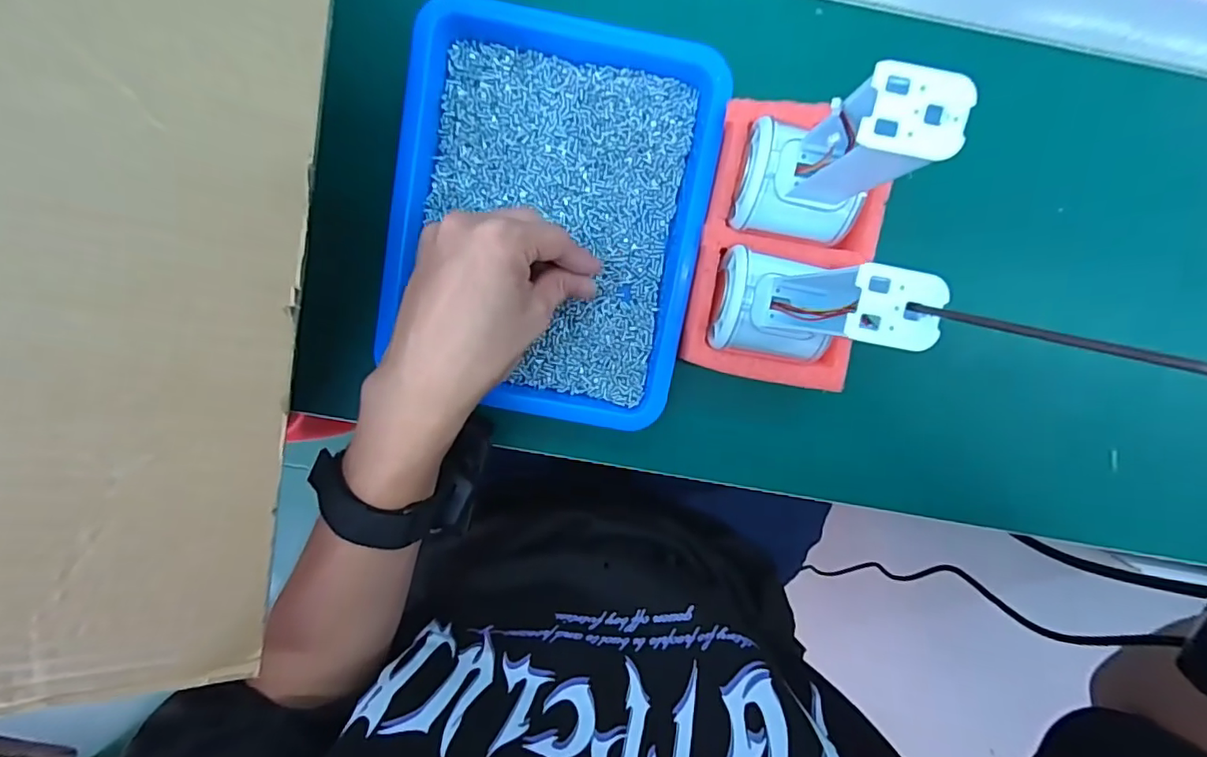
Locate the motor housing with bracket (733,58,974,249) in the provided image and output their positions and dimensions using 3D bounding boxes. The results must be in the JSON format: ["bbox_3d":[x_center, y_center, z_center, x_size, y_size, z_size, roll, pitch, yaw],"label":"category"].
[{"bbox_3d":[0.100,-0.091,0.235,0.059,0.125,0.051,15,99,-3],"label":"motor housing with bracket"}]

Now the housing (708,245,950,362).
[{"bbox_3d":[0.090,-0.030,0.244,0.055,0.121,0.050,0,100,-1],"label":"housing"}]

